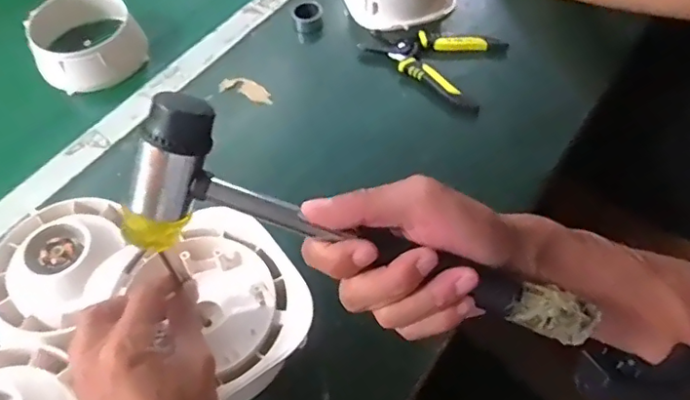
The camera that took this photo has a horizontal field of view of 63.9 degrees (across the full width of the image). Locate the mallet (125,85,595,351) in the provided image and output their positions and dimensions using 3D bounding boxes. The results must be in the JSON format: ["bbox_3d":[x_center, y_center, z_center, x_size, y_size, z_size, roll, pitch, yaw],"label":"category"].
[{"bbox_3d":[0.010,0.025,0.295,0.244,0.077,0.035,23,21,-6],"label":"mallet"}]

